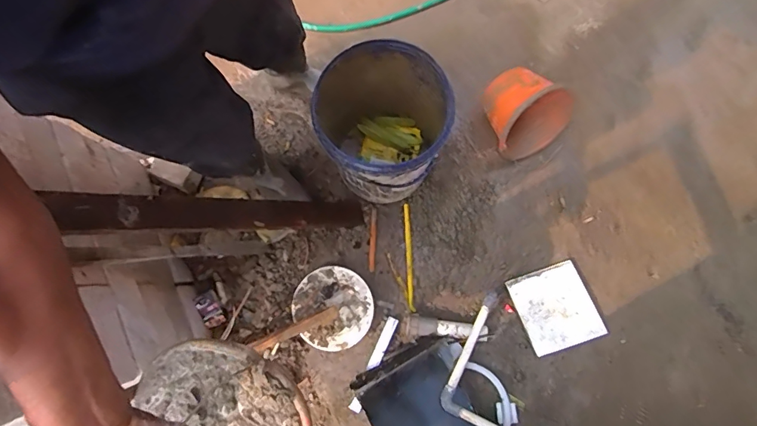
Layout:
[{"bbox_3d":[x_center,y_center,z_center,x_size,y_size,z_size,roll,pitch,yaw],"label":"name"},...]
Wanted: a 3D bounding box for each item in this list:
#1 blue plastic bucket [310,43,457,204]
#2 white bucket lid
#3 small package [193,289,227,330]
[{"bbox_3d":[0.007,-0.200,1.167,0.297,0.374,0.303,0,82,1],"label":"blue plastic bucket"},{"bbox_3d":[-0.128,0.269,1.274,0.218,0.036,0.220,0,82,1],"label":"white bucket lid"},{"bbox_3d":[-0.479,0.276,1.283,0.060,0.025,0.105,-24,80,-34],"label":"small package"}]

